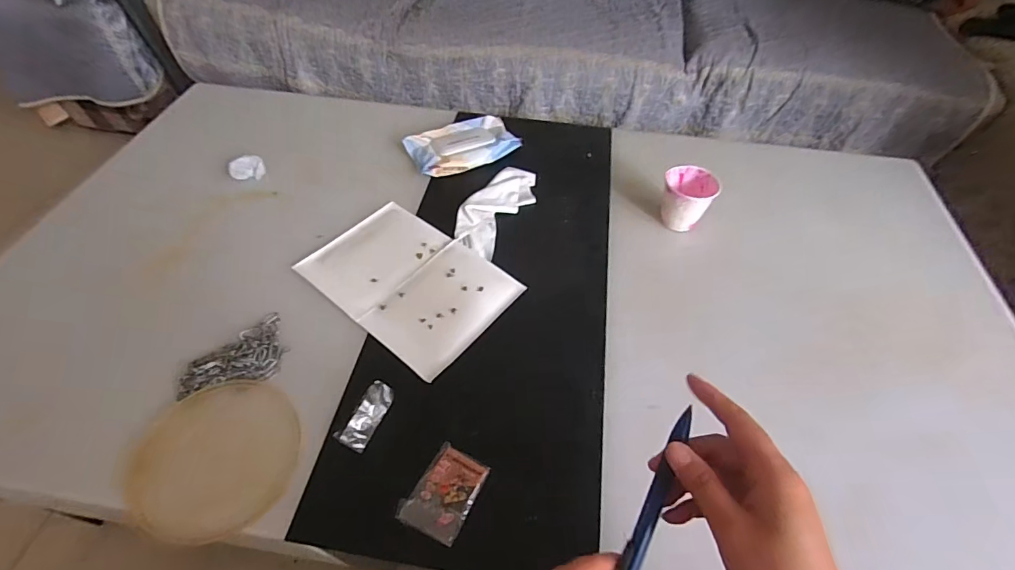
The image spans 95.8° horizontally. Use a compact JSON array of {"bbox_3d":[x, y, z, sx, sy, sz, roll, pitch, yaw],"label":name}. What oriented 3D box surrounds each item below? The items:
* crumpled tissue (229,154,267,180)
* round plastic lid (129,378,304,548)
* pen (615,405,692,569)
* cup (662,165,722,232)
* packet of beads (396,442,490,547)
[{"bbox_3d":[-0.388,-0.175,0.682,0.046,0.026,0.027,-9,53,-9],"label":"crumpled tissue"},{"bbox_3d":[-0.277,0.163,0.441,0.141,0.020,0.142,1,52,-1],"label":"round plastic lid"},{"bbox_3d":[0.093,0.136,0.289,0.012,0.009,0.121,22,81,12],"label":"pen"},{"bbox_3d":[0.246,-0.117,0.639,0.068,0.072,0.064,1,52,-1],"label":"cup"},{"bbox_3d":[-0.059,0.194,0.430,0.056,0.007,0.076,23,55,16],"label":"packet of beads"}]

